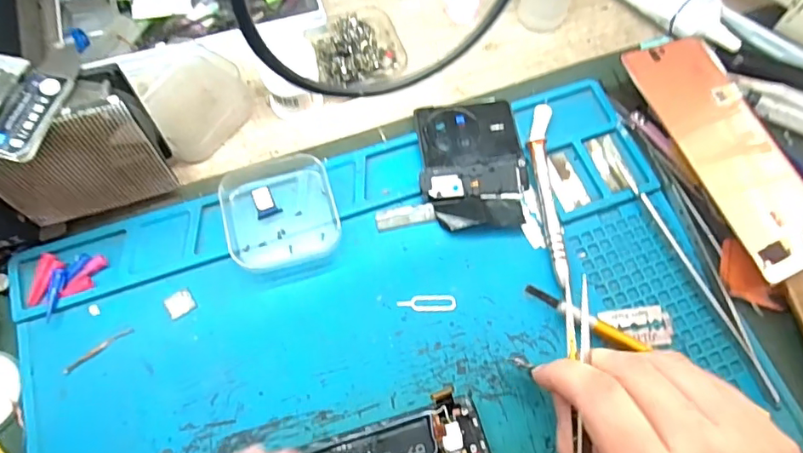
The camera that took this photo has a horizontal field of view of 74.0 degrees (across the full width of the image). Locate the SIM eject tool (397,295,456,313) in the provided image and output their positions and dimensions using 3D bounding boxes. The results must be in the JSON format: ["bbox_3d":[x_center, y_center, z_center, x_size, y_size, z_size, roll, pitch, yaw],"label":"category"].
[{"bbox_3d":[0.014,0.043,0.300,0.033,0.004,0.010,-1,70,-3],"label":"SIM eject tool"}]

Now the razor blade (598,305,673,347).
[{"bbox_3d":[0.131,0.056,0.296,0.039,0.004,0.022,-6,67,-3],"label":"razor blade"}]

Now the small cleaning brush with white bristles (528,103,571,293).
[{"bbox_3d":[0.088,-0.023,0.323,0.017,0.011,0.120,1,67,0],"label":"small cleaning brush with white bristles"}]

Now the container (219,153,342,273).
[{"bbox_3d":[-0.070,-0.009,0.310,0.061,0.020,0.064,-15,68,-7],"label":"container"}]

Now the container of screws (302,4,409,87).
[{"bbox_3d":[-0.030,-0.126,0.364,0.060,0.020,0.058,-15,68,-7],"label":"container of screws"}]

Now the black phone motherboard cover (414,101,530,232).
[{"bbox_3d":[0.044,-0.039,0.330,0.063,0.009,0.085,-5,67,-3],"label":"black phone motherboard cover"}]

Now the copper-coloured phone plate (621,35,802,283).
[{"bbox_3d":[0.203,-0.048,0.326,0.072,0.010,0.157,-19,73,-18],"label":"copper-coloured phone plate"}]

